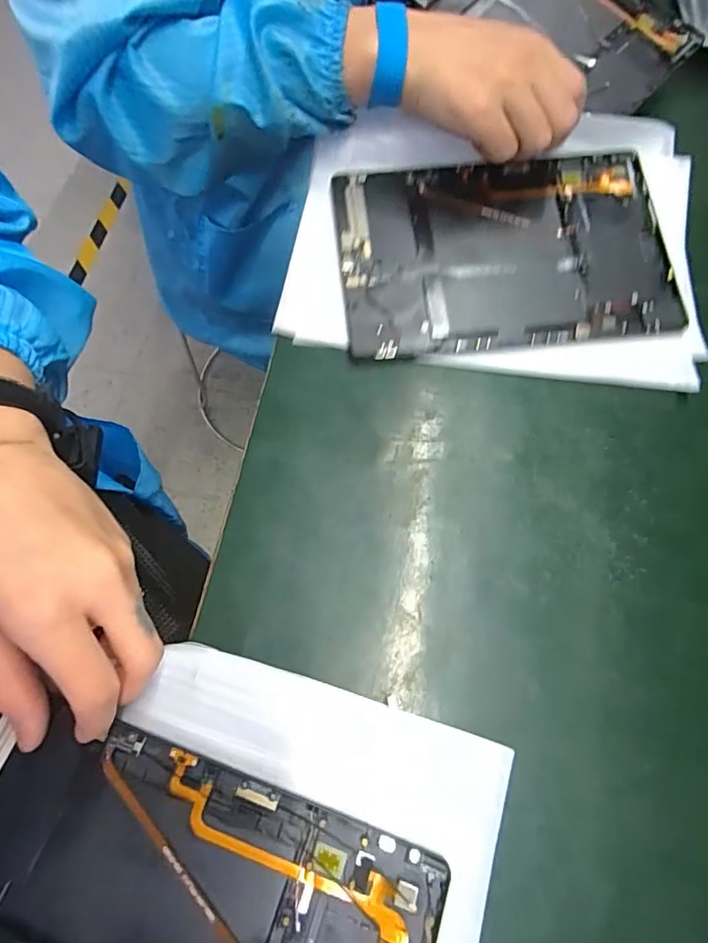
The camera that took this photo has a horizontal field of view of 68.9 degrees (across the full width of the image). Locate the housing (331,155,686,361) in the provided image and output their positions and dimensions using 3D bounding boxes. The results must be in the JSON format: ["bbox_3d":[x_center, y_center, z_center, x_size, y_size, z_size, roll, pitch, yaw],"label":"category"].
[{"bbox_3d":[0.108,-0.159,0.378,0.235,0.007,0.156,-6,76,-3],"label":"housing"}]

